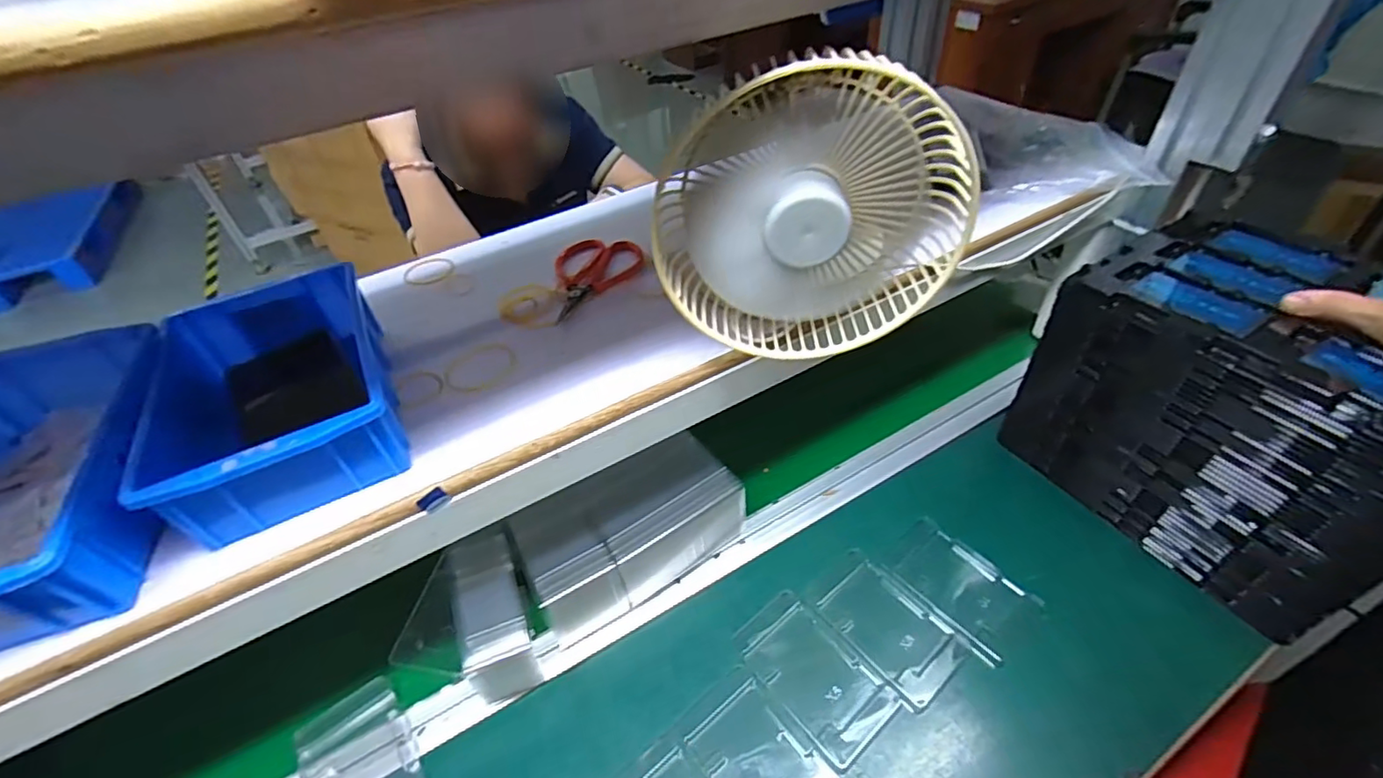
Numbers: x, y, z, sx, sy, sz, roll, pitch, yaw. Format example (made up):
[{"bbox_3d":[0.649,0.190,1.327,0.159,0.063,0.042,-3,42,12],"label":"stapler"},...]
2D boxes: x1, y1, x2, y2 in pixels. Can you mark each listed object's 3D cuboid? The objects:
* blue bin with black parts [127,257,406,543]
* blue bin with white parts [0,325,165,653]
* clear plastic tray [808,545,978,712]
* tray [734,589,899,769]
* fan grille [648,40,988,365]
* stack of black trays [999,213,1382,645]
[{"bbox_3d":[-0.284,0.001,0.406,0.130,0.062,0.204,-23,46,-17],"label":"blue bin with black parts"},{"bbox_3d":[-0.400,0.059,0.351,0.138,0.068,0.205,-15,44,-10],"label":"blue bin with white parts"},{"bbox_3d":[0.169,0.204,0.514,0.075,0.009,0.130,-31,49,-25],"label":"clear plastic tray"},{"bbox_3d":[0.100,0.236,0.490,0.076,0.008,0.127,-32,49,-25],"label":"tray"},{"bbox_3d":[0.077,-0.111,0.394,0.197,0.180,0.065,-3,43,3],"label":"fan grille"},{"bbox_3d":[0.474,0.019,0.514,0.174,0.215,0.269,-26,46,-20],"label":"stack of black trays"}]

